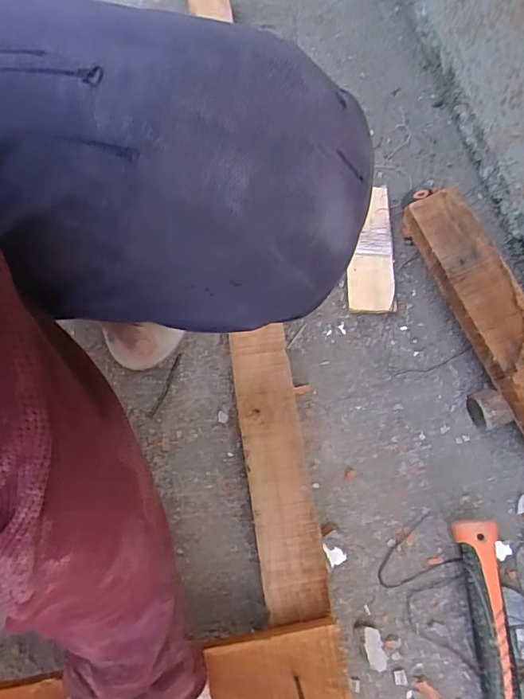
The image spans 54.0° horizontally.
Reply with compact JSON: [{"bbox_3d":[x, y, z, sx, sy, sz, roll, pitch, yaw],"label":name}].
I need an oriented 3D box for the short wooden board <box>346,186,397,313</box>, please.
[{"bbox_3d":[0.125,-0.116,0.600,0.053,0.021,0.153,1,70,0],"label":"short wooden board"}]

